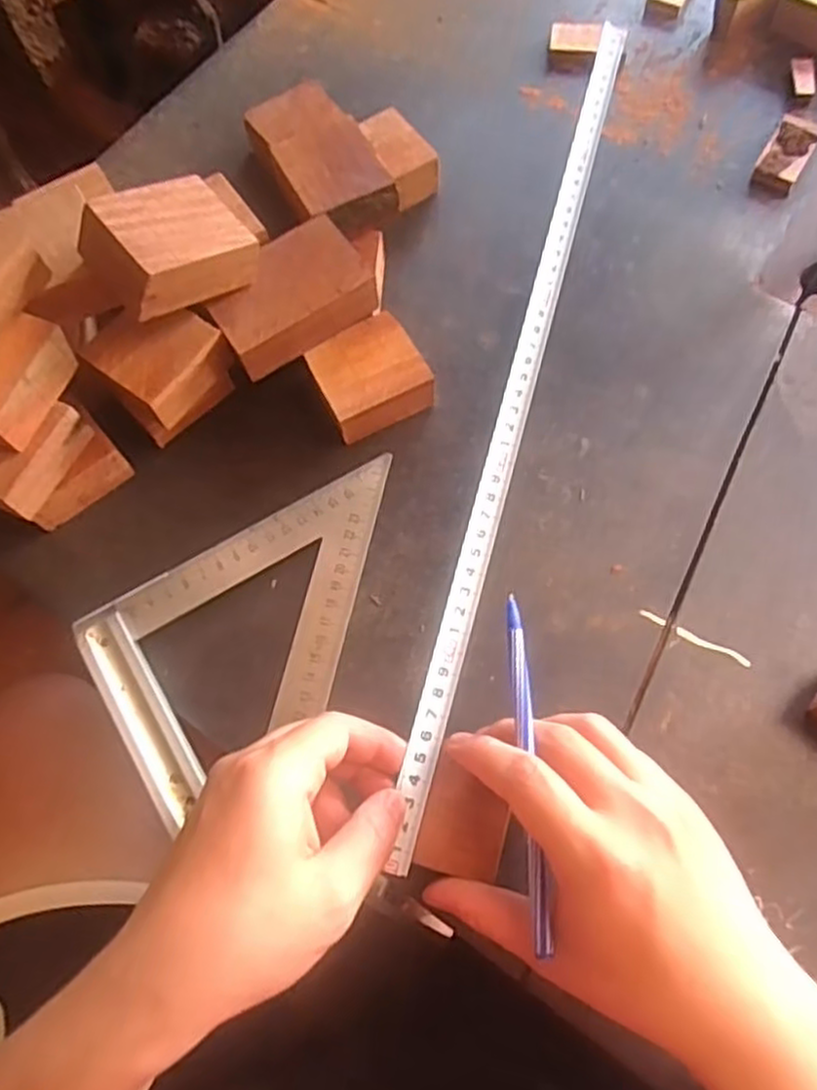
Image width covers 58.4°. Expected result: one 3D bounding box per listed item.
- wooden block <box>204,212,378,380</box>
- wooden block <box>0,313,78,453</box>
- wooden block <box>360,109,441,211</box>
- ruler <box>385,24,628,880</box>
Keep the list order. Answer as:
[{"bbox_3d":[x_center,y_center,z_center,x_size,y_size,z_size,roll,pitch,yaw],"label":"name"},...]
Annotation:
[{"bbox_3d":[-0.066,-0.138,0.408,0.085,0.026,0.057,-31,71,-8],"label":"wooden block"},{"bbox_3d":[-0.208,-0.085,0.364,0.054,0.027,0.063,22,72,11],"label":"wooden block"},{"bbox_3d":[-0.010,-0.249,0.478,0.043,0.034,0.059,-36,72,-11],"label":"wooden block"},{"bbox_3d":[0.059,-0.085,0.383,0.016,0.004,0.483,21,74,-15],"label":"ruler"}]

